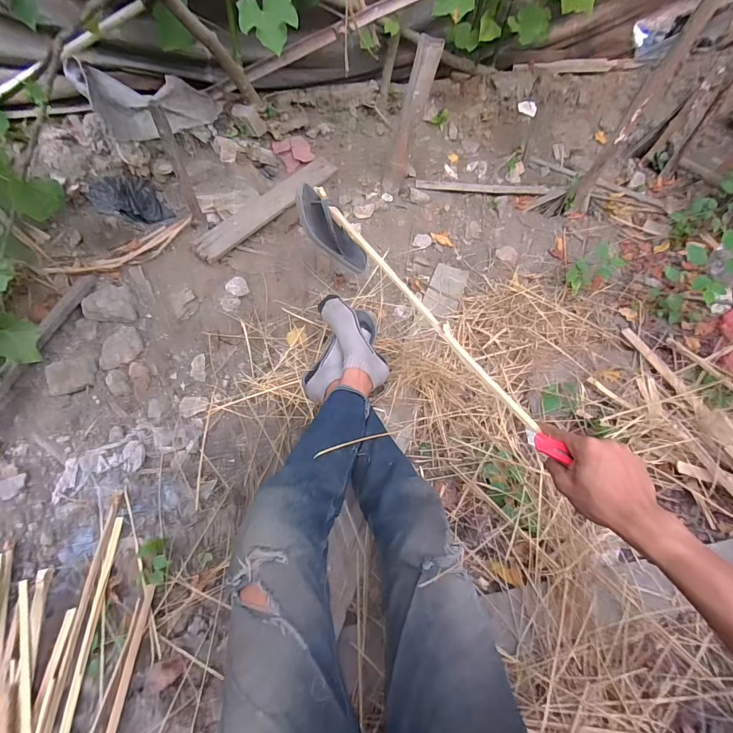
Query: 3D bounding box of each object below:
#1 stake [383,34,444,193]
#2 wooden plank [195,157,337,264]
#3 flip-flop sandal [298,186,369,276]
[{"bbox_3d":[0.131,-0.748,1.153,0.069,0.428,0.048,12,55,-6],"label":"stake"},{"bbox_3d":[-0.307,-0.523,1.211,0.079,0.018,0.578,41,65,0],"label":"wooden plank"},{"bbox_3d":[-0.080,-0.318,0.900,0.073,0.251,0.073,-26,49,22],"label":"flip-flop sandal"}]

